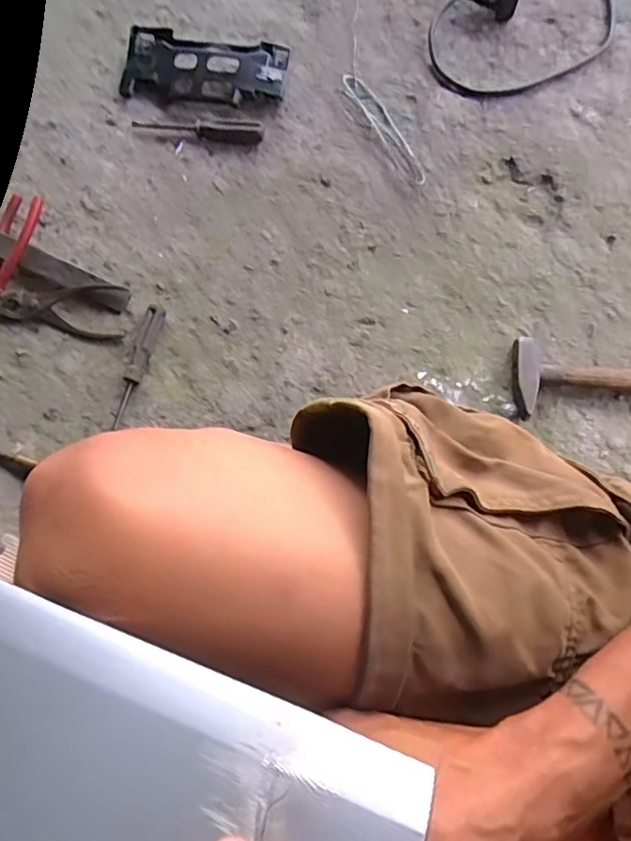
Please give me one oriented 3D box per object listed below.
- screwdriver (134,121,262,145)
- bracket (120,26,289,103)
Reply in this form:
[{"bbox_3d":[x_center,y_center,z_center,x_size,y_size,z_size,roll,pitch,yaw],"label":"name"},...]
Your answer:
[{"bbox_3d":[-0.147,-0.365,0.729,0.162,0.016,0.025,11,76,3],"label":"screwdriver"},{"bbox_3d":[-0.142,-0.447,0.744,0.206,0.030,0.093,10,76,3],"label":"bracket"}]

